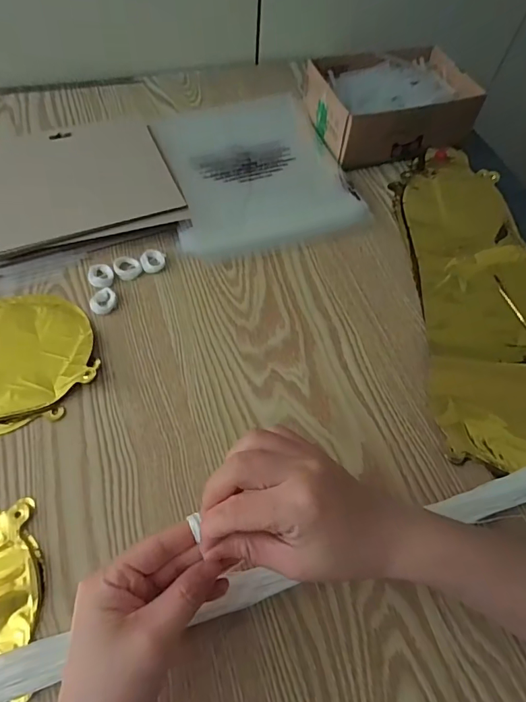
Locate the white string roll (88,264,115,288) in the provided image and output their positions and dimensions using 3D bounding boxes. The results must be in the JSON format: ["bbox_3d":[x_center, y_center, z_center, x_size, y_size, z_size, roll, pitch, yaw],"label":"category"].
[{"bbox_3d":[-0.159,-0.073,0.430,0.023,0.006,0.028,-13,62,-12],"label":"white string roll"}]

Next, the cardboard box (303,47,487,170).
[{"bbox_3d":[0.159,-0.318,0.563,0.193,0.061,0.150,-12,61,-11],"label":"cardboard box"}]

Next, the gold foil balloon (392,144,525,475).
[{"bbox_3d":[0.256,-0.050,0.443,0.203,0.015,0.418,2,60,-3],"label":"gold foil balloon"}]

